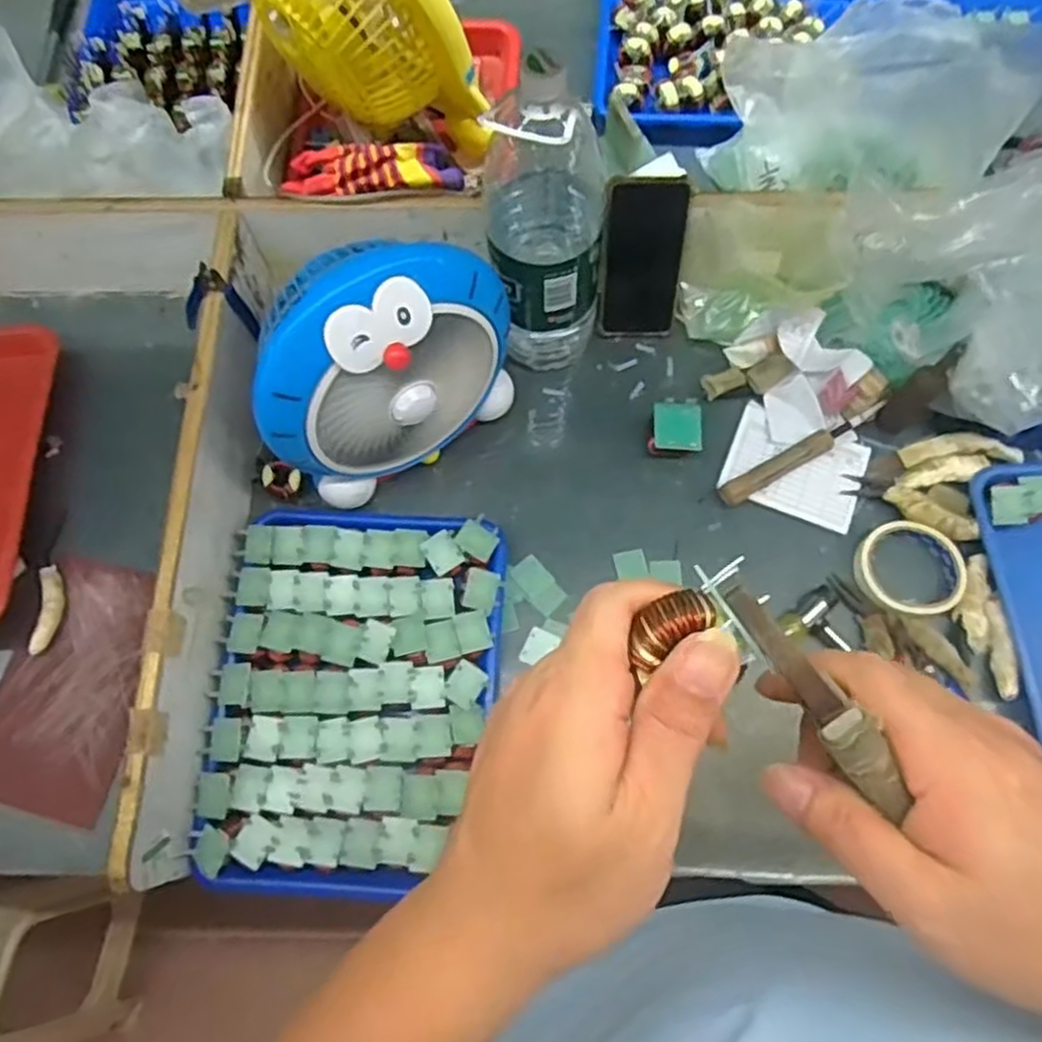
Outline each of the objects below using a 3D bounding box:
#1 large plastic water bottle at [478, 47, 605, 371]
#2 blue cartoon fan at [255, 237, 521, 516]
[{"bbox_3d":[0.023,-0.249,0.674,0.098,0.320,0.096,3,72,3],"label":"large plastic water bottle"},{"bbox_3d":[-0.121,-0.140,0.670,0.232,0.210,0.122,-36,75,-9],"label":"blue cartoon fan"}]

